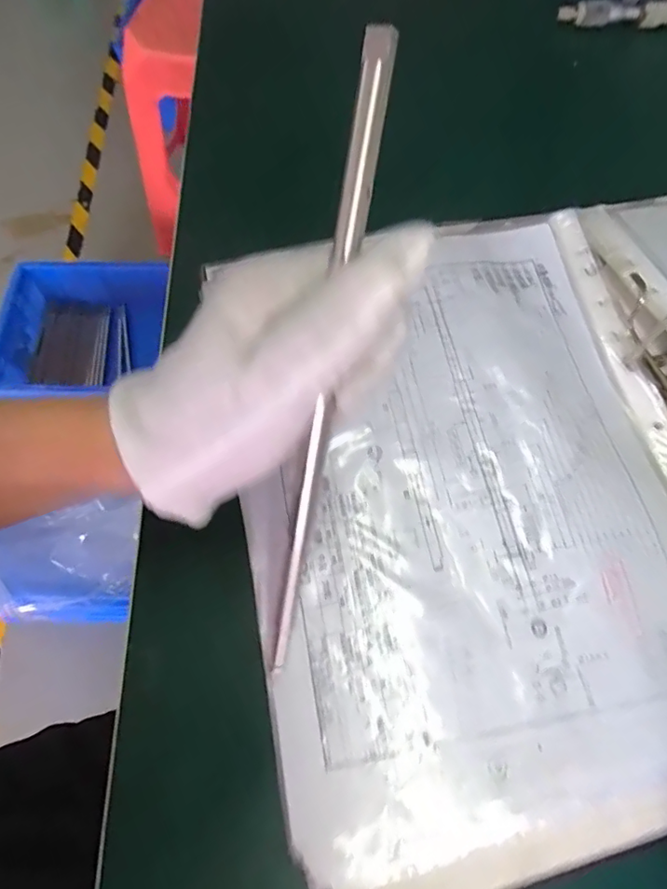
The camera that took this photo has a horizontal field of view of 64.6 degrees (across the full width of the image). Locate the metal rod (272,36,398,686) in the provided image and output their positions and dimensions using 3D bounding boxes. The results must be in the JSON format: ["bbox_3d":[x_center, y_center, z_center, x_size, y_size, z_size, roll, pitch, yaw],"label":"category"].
[{"bbox_3d":[-0.006,-0.003,0.171,0.008,0.212,0.006,12,25,4],"label":"metal rod"}]

